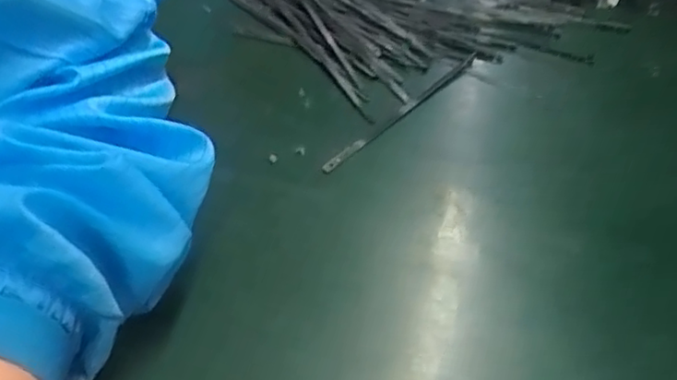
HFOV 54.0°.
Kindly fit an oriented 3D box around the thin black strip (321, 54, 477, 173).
[{"bbox_3d":[0.035,-0.043,0.351,0.006,0.006,0.128,33,51,27],"label":"thin black strip"}]

